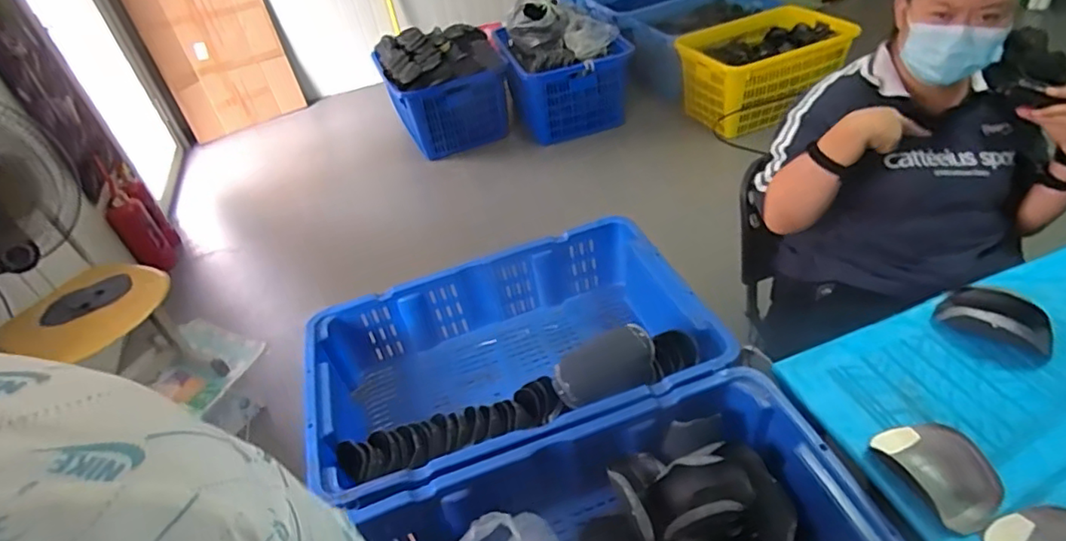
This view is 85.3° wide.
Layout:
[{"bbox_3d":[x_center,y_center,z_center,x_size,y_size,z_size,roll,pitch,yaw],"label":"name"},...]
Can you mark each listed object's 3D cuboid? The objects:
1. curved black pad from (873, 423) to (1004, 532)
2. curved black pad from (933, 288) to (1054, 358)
[{"bbox_3d":[0.492,0.236,0.695,0.085,0.034,0.130,-19,41,-14],"label":"curved black pad"},{"bbox_3d":[0.683,0.067,0.850,0.140,0.047,0.087,28,51,35],"label":"curved black pad"}]

